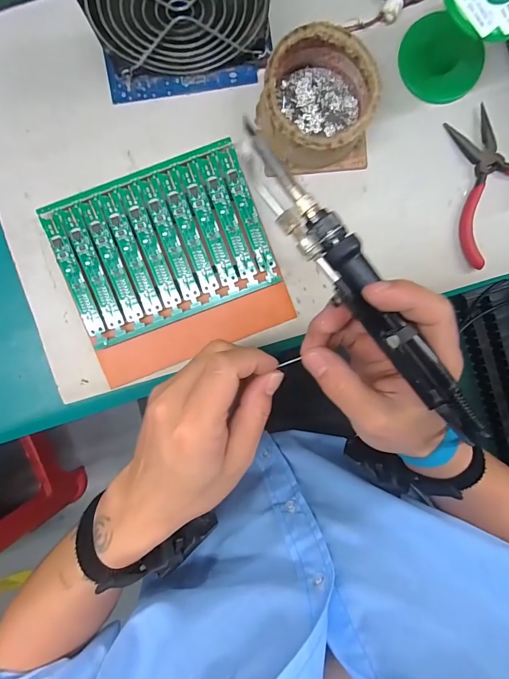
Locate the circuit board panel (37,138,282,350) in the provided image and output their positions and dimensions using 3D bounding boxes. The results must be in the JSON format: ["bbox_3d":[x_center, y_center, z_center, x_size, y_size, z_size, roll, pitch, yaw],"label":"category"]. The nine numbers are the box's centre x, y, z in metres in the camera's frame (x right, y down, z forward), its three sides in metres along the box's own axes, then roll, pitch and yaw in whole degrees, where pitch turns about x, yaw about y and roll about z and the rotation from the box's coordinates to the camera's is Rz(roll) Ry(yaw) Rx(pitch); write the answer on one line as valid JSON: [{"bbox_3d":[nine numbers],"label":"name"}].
[{"bbox_3d":[-0.076,-0.078,0.295,0.161,0.014,0.119,-20,94,0],"label":"circuit board panel"}]

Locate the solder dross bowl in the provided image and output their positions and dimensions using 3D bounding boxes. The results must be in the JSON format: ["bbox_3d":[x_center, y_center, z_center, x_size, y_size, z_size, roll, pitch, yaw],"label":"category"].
[{"bbox_3d":[0.049,-0.182,0.276,0.084,0.044,0.086,0,94,-1],"label":"solder dross bowl"}]

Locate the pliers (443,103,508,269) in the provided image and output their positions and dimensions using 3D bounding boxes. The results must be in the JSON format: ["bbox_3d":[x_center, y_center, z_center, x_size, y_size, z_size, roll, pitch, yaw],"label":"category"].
[{"bbox_3d":[0.210,-0.133,0.294,0.091,0.018,0.119,-19,94,0],"label":"pliers"}]

